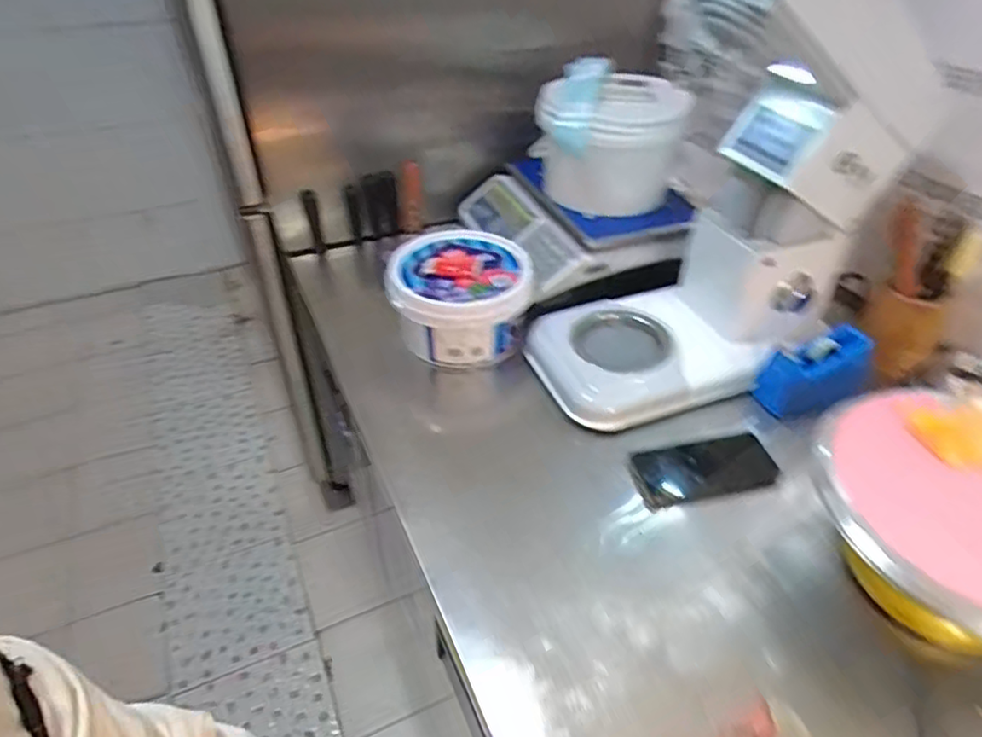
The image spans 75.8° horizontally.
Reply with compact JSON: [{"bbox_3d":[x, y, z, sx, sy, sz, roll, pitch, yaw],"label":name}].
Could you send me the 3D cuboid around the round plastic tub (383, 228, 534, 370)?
[{"bbox_3d":[-0.046,-0.107,0.946,0.208,0.115,0.197,-4,41,-5],"label":"round plastic tub"}]

